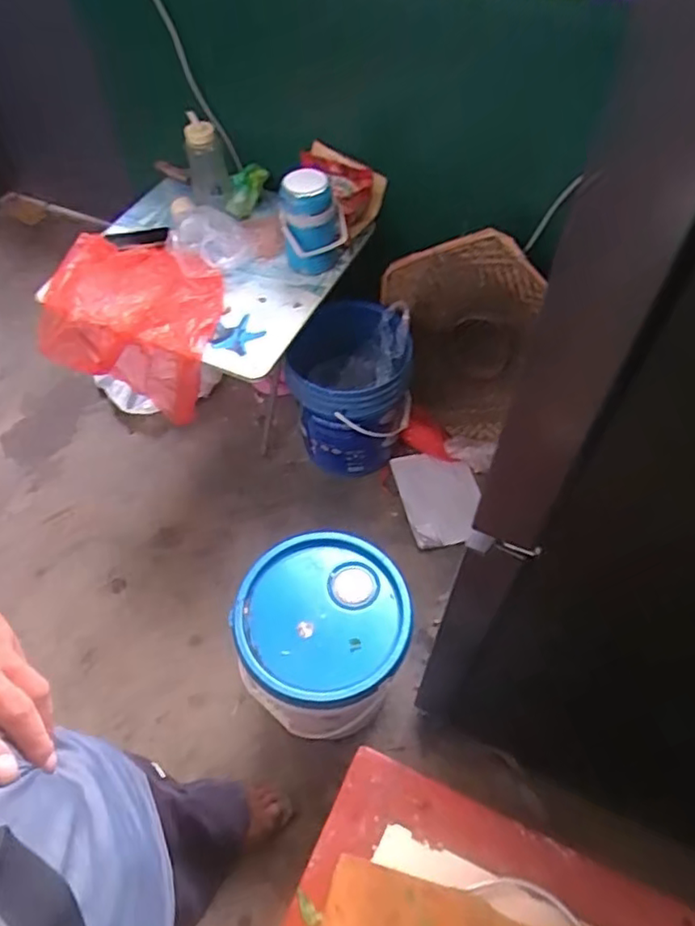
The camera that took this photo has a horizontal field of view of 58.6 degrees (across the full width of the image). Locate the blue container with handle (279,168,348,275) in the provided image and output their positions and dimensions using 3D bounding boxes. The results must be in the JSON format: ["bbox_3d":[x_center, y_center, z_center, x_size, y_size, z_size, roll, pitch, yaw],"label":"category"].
[{"bbox_3d":[-0.080,-0.576,1.489,0.144,0.196,0.152,-3,54,-1],"label":"blue container with handle"}]

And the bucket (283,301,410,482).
[{"bbox_3d":[0.010,-0.200,1.701,0.299,0.359,0.325,-4,54,-1],"label":"bucket"}]

